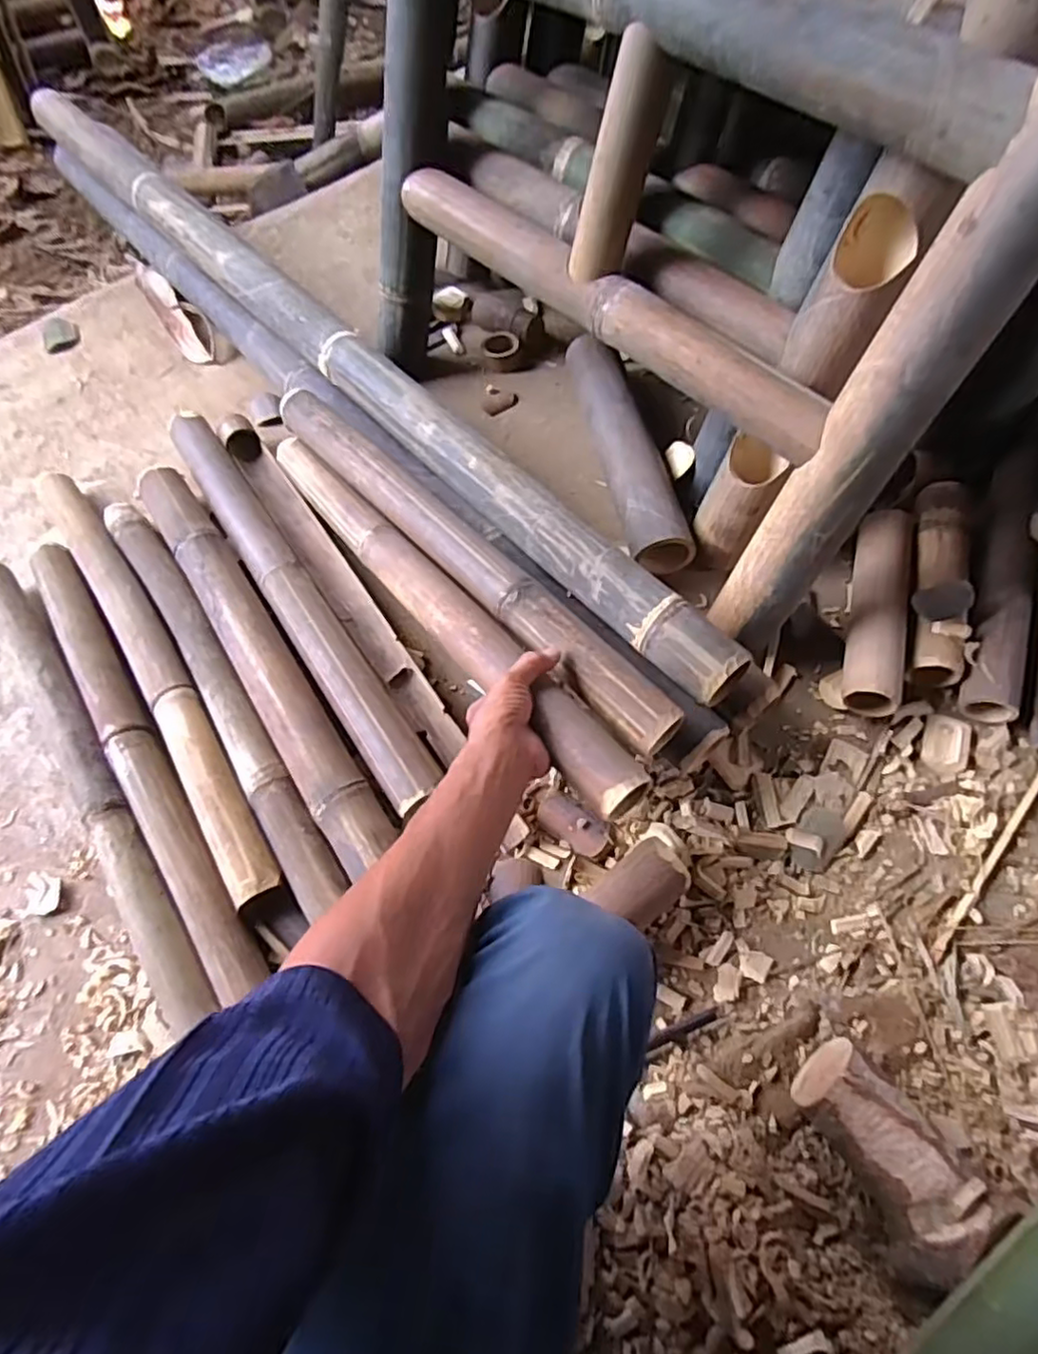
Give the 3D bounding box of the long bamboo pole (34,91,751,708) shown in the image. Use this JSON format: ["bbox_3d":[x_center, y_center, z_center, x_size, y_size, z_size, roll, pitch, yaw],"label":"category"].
[{"bbox_3d":[-0.282,-0.465,0.870,0.058,0.049,1.445,-40,69,-14],"label":"long bamboo pole"}]

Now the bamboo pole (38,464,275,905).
[{"bbox_3d":[-0.425,-0.030,0.755,0.061,0.051,0.651,-33,67,-11],"label":"bamboo pole"}]

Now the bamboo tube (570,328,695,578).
[{"bbox_3d":[0.133,-0.290,0.832,0.073,0.075,0.351,-13,65,-2],"label":"bamboo tube"}]

